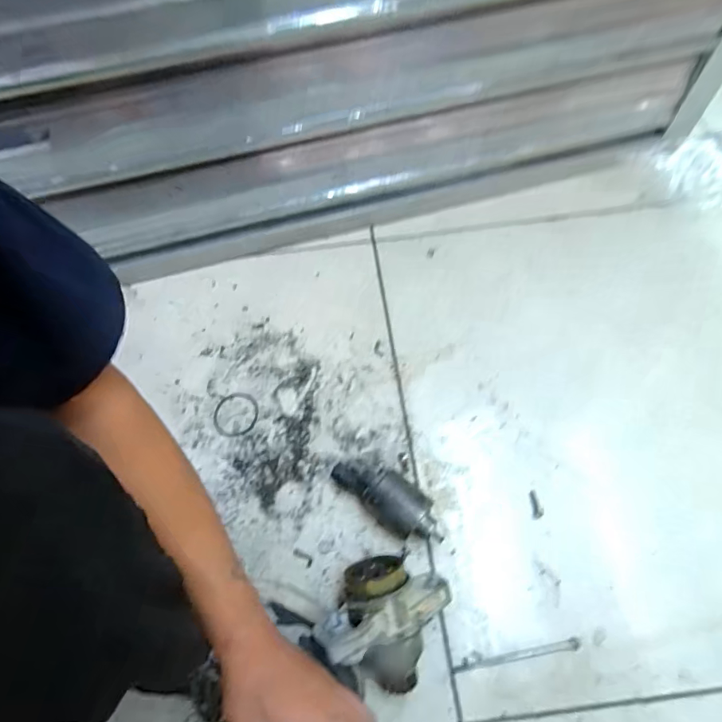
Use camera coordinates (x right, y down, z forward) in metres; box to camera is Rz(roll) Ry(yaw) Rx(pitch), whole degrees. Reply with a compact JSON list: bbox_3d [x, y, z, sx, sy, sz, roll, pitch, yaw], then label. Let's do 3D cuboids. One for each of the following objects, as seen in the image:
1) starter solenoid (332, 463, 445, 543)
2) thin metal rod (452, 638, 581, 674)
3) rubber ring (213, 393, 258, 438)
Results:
[{"bbox_3d":[0.029,0.153,0.499,0.133,0.051,0.049,32,68,19],"label":"starter solenoid"},{"bbox_3d":[0.154,0.292,0.444,0.127,0.004,0.009,-9,62,-2],"label":"thin metal rod"},{"bbox_3d":[-0.164,0.069,0.585,0.058,0.004,0.061,-1,62,3],"label":"rubber ring"}]

